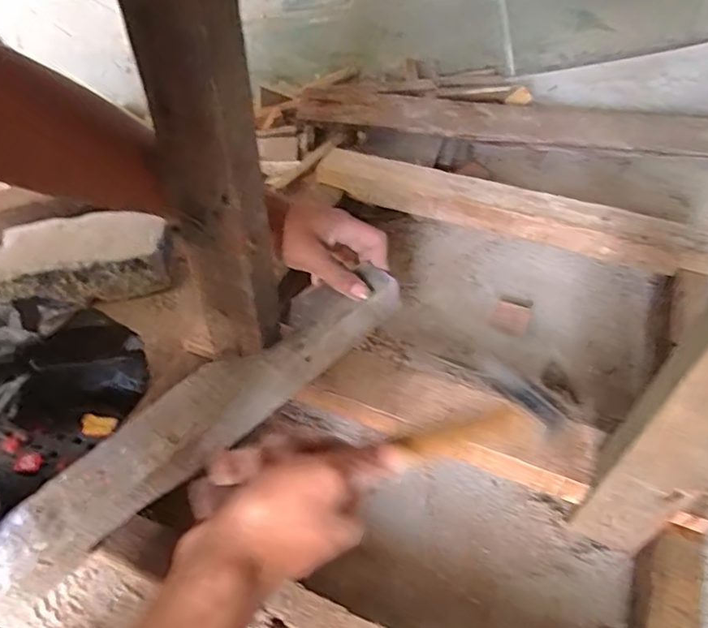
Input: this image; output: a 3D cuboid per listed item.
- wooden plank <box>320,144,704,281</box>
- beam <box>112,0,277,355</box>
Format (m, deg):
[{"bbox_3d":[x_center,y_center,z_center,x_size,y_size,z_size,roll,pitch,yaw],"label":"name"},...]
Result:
[{"bbox_3d":[0.168,-0.138,0.715,0.470,0.045,0.058,18,51,17],"label":"wooden plank"},{"bbox_3d":[-0.098,-0.131,0.356,0.070,0.422,0.038,6,46,5],"label":"beam"}]

